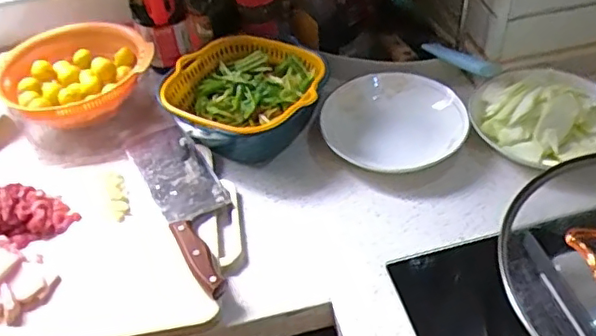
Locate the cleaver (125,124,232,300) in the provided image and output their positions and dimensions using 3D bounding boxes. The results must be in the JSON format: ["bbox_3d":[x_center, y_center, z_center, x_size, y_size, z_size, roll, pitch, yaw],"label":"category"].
[{"bbox_3d":[-0.134,0.039,0.768,0.085,0.030,0.297,-23,49,-18],"label":"cleaver"}]

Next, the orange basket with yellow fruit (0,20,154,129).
[{"bbox_3d":[-0.317,-0.129,0.896,0.206,0.092,0.216,-1,46,2],"label":"orange basket with yellow fruit"}]

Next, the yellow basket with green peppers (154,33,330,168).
[{"bbox_3d":[-0.077,-0.098,0.868,0.220,0.108,0.185,-10,46,-7],"label":"yellow basket with green peppers"}]

